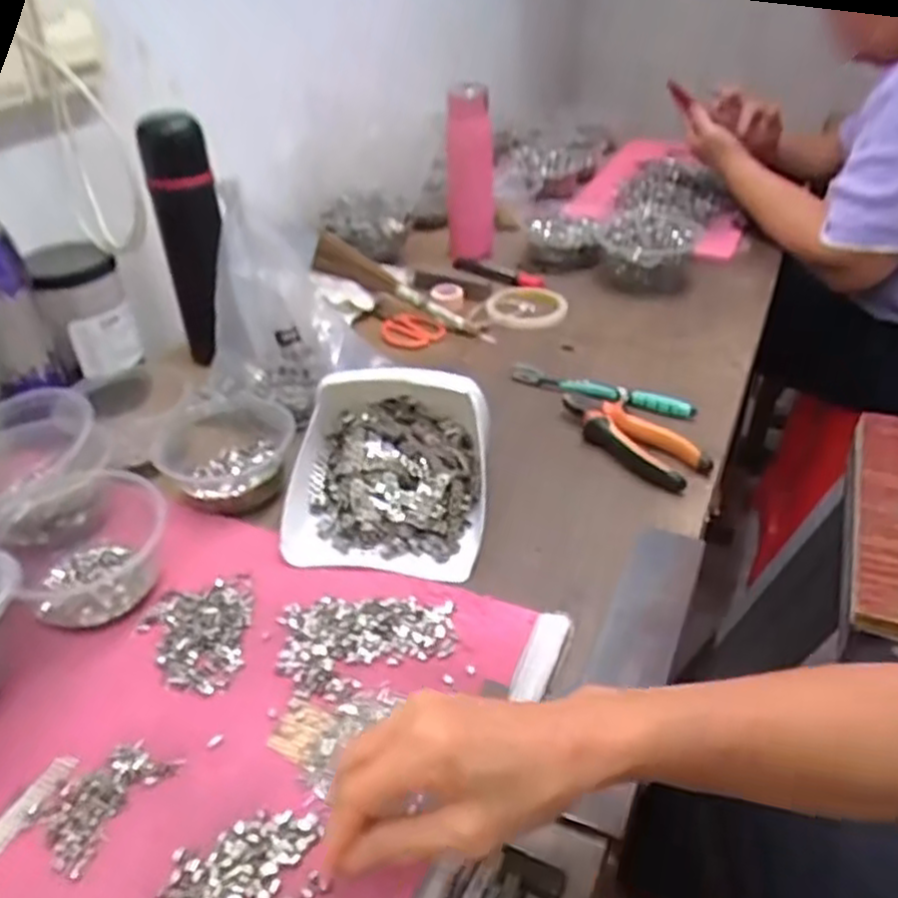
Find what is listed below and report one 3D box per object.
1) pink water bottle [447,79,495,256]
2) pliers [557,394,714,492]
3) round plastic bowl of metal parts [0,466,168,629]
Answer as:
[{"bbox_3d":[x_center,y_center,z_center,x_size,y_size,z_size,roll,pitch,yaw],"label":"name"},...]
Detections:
[{"bbox_3d":[0.030,-0.380,1.062,0.062,0.291,0.049,-2,58,0],"label":"pink water bottle"},{"bbox_3d":[0.162,-0.010,0.691,0.057,0.029,0.150,-25,42,-28],"label":"pliers"},{"bbox_3d":[-0.266,0.064,0.544,0.126,0.065,0.108,28,46,35],"label":"round plastic bowl of metal parts"}]

